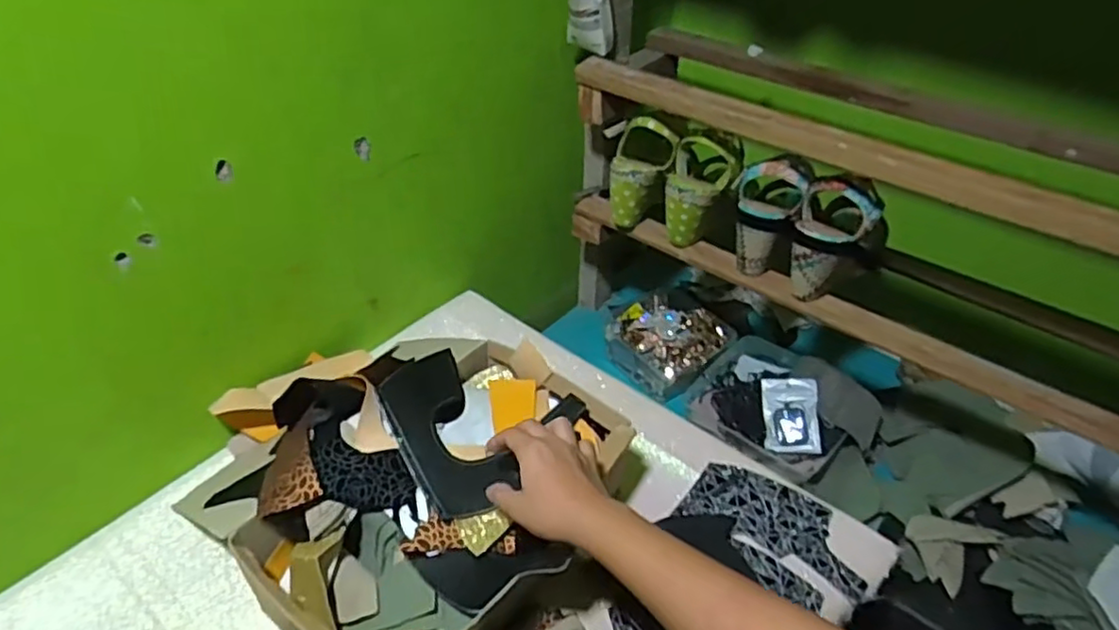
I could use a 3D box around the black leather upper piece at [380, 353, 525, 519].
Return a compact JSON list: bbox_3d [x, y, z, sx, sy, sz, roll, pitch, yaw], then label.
[{"bbox_3d":[-0.111,0.111,0.635,0.087,0.013,0.168,-13,59,-33],"label":"black leather upper piece"}]

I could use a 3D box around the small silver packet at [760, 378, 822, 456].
[{"bbox_3d":[0.309,0.134,0.888,0.069,0.015,0.104,-6,67,21],"label":"small silver packet"}]

